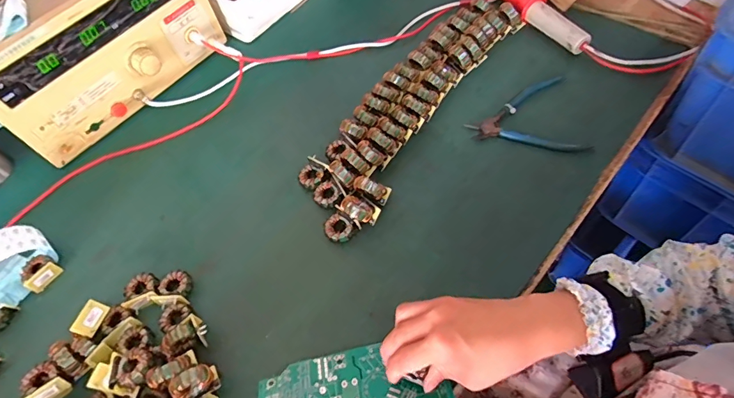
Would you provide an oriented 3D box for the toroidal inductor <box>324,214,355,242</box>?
[{"bbox_3d":[-0.032,0.035,0.491,0.031,0.017,0.031,-3,58,5],"label":"toroidal inductor"}]

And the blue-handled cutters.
[{"bbox_3d":[0.213,-0.117,0.556,0.144,0.010,0.119,8,60,12],"label":"blue-handled cutters"}]

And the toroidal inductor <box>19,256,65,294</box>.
[{"bbox_3d":[-0.392,0.087,0.507,0.037,0.017,0.037,26,65,21],"label":"toroidal inductor"}]

